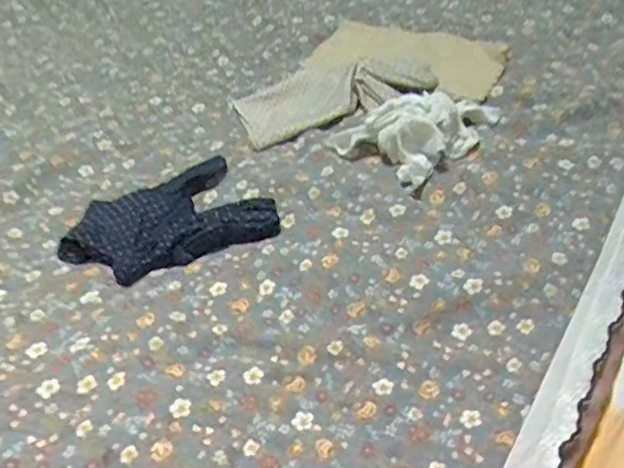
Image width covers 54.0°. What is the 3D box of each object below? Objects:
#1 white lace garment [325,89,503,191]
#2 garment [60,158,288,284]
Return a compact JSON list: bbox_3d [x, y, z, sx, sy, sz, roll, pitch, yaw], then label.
[{"bbox_3d":[0.089,-0.098,0.518,0.123,0.041,0.097,-33,50,-25],"label":"white lace garment"},{"bbox_3d":[-0.117,-0.015,0.484,0.154,0.019,0.105,-21,46,-15],"label":"garment"}]

